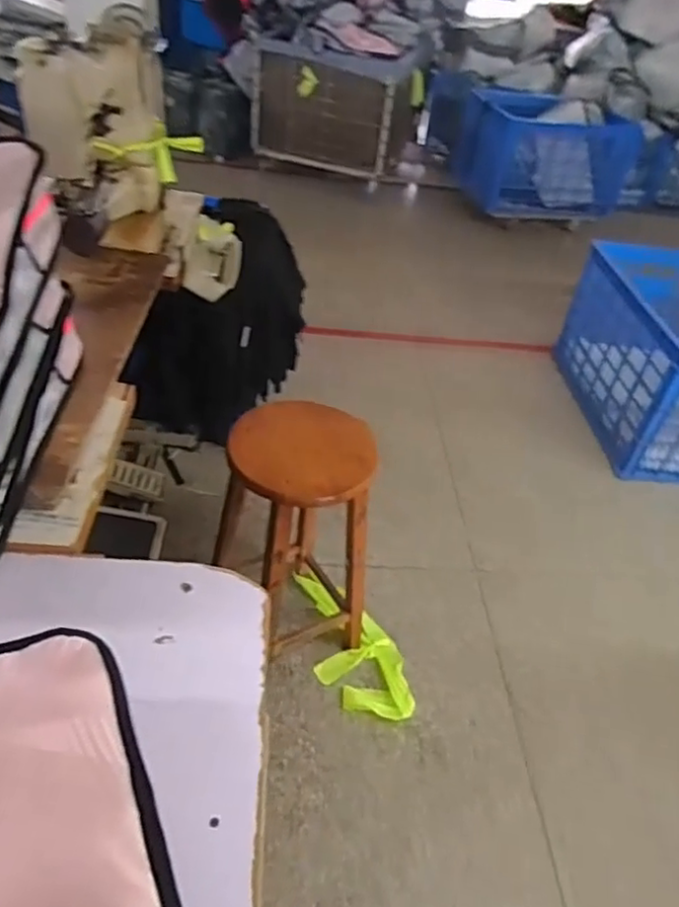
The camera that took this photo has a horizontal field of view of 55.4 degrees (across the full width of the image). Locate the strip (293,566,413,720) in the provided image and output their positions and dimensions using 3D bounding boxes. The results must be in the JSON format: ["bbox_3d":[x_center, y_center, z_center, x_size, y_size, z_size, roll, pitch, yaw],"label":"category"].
[{"bbox_3d":[0.032,0.434,1.510,0.193,0.041,0.396,-6,43,-13],"label":"strip"}]

